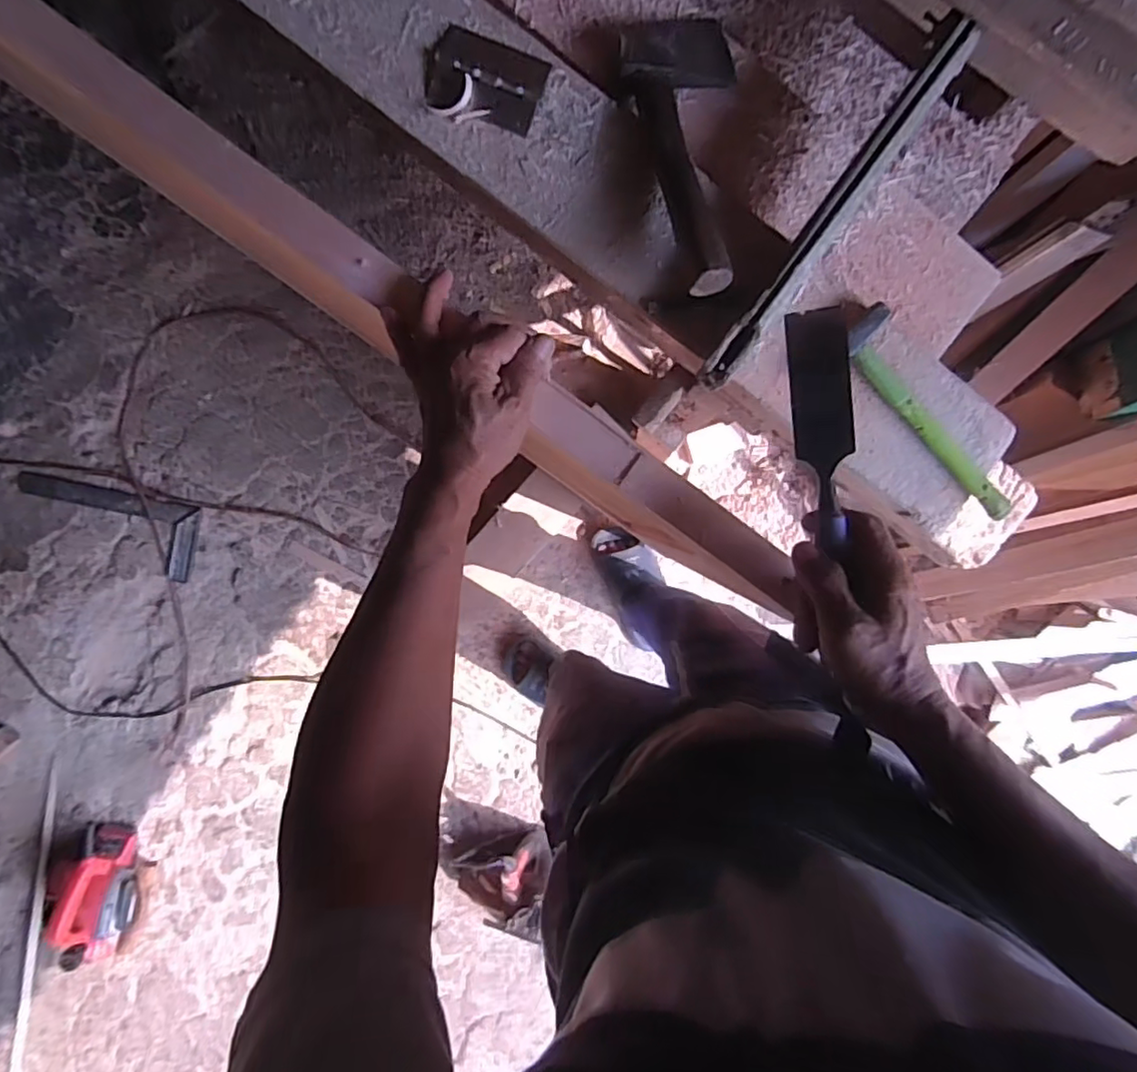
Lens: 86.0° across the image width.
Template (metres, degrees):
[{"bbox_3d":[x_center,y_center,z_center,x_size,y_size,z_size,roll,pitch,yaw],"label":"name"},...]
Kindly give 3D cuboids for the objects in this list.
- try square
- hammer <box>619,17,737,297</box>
[{"bbox_3d":[-0.932,-0.025,1.228,0.352,0.012,0.151,16,91,-3],"label":"try square"},{"bbox_3d":[0.107,-0.349,0.552,0.107,0.029,0.282,-2,77,-8],"label":"hammer"}]

